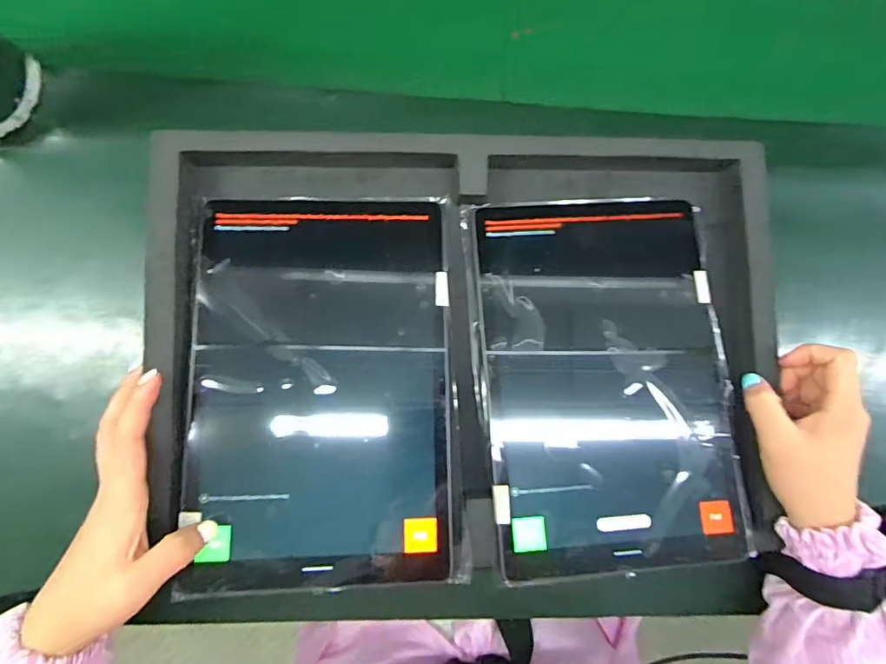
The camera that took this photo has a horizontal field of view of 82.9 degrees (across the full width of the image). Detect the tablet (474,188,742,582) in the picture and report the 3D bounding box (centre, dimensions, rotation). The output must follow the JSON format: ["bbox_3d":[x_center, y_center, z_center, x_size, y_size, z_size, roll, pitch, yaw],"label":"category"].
[{"bbox_3d":[0.114,0.030,0.344,0.165,0.010,0.255,-3,84,-5],"label":"tablet"}]

